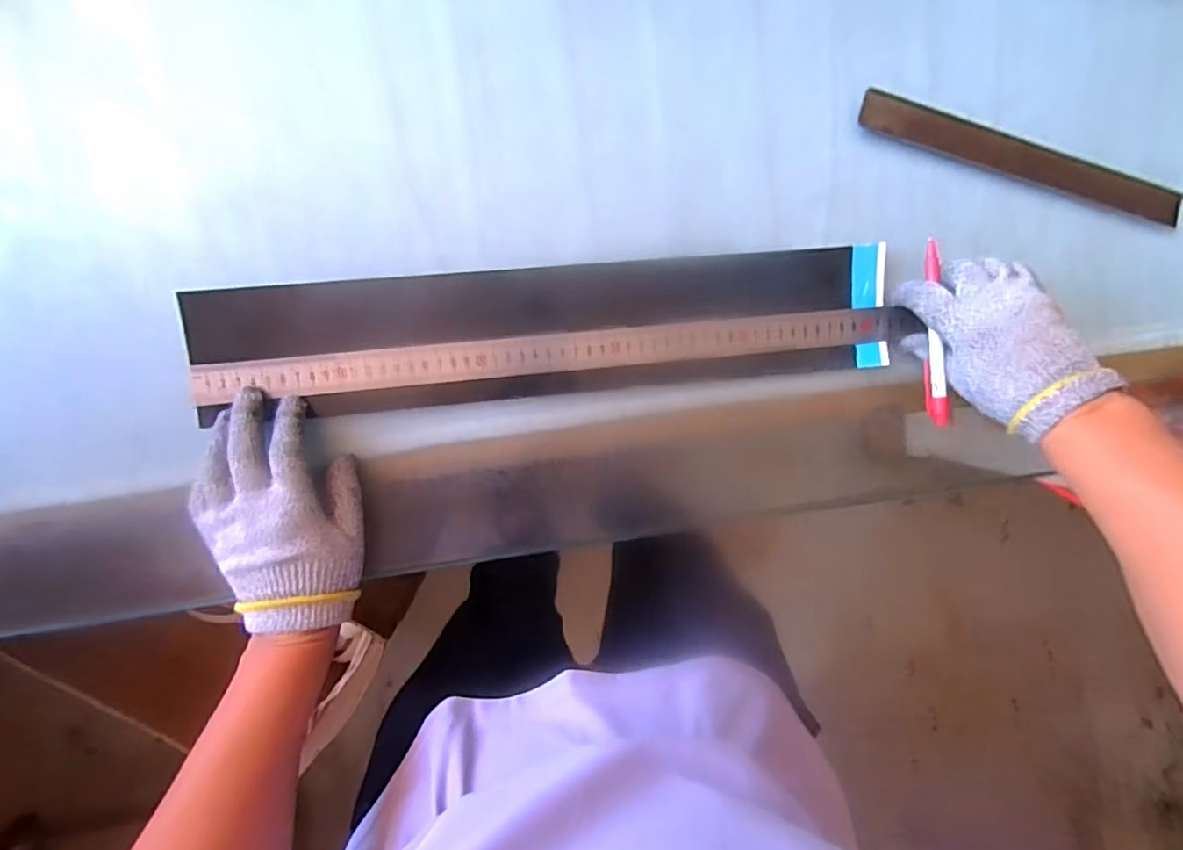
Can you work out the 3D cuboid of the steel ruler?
[{"bbox_3d":[-0.015,-0.054,0.429,0.524,0.010,0.031,-6,108,-5],"label":"steel ruler"}]

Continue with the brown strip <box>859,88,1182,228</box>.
[{"bbox_3d":[0.352,-0.215,0.459,0.291,0.010,0.032,13,95,-9],"label":"brown strip"}]

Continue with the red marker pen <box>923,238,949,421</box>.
[{"bbox_3d":[0.254,-0.069,0.420,0.010,0.017,0.138,0,88,-6],"label":"red marker pen"}]

